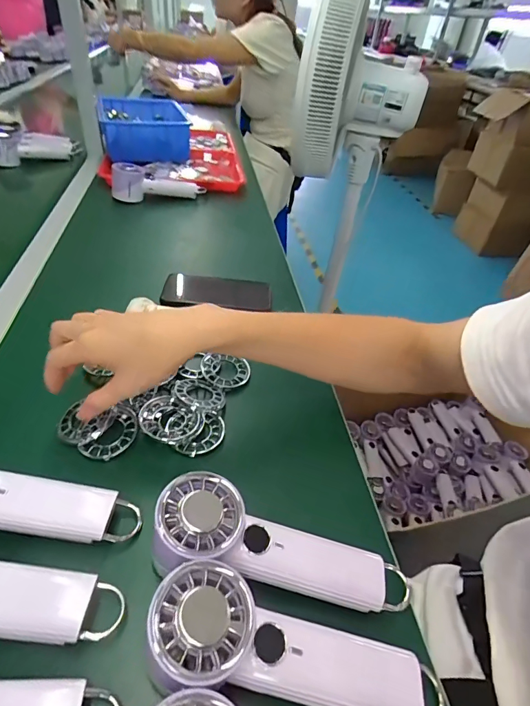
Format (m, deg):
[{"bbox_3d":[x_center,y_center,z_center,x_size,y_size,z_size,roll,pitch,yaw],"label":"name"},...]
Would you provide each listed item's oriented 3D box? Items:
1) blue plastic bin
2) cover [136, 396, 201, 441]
[{"bbox_3d":[-0.318,-0.586,1.044,0.205,0.104,0.306,-5,42,-14],"label":"blue plastic bin"},{"bbox_3d":[-0.095,0.067,0.392,0.054,0.019,0.048,19,42,13],"label":"cover"}]

